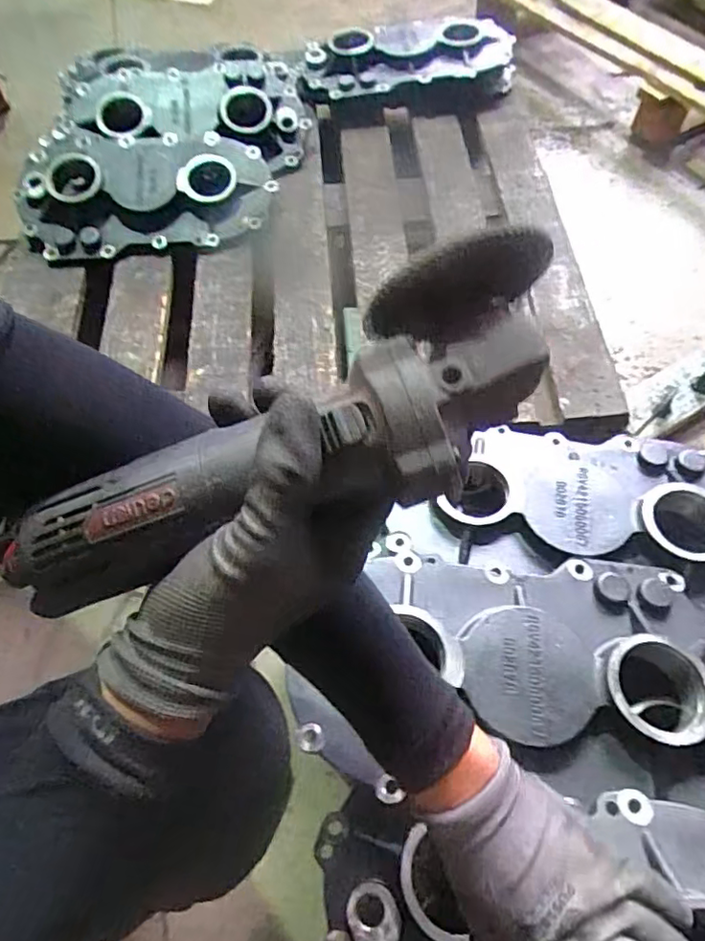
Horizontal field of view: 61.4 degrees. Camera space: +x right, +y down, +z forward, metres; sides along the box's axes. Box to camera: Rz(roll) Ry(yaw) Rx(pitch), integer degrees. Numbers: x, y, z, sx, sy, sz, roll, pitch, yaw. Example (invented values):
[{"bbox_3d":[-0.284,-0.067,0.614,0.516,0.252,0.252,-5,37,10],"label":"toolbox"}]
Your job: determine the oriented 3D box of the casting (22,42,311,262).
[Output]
[{"bbox_3d":[-0.299,-0.548,0.983,0.442,0.093,0.452,-6,61,-2],"label":"casting"}]

